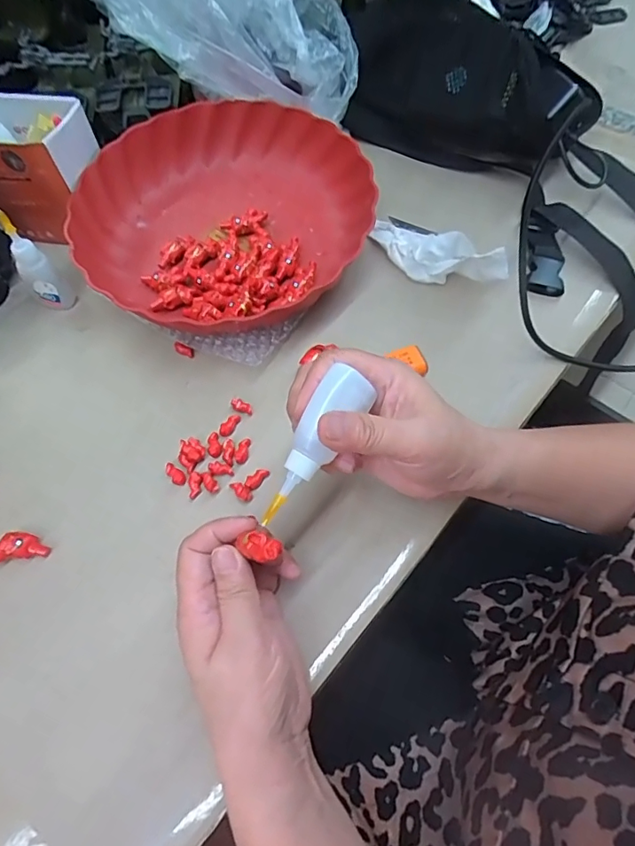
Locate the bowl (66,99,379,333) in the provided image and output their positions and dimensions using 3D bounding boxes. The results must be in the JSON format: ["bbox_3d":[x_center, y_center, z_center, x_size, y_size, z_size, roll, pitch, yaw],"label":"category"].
[{"bbox_3d":[-0.079,-0.181,0.425,0.230,0.047,0.225,-2,61,4],"label":"bowl"}]

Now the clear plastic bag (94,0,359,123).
[{"bbox_3d":[-0.082,-0.358,0.431,0.231,0.095,0.111,6,62,8],"label":"clear plastic bag"}]

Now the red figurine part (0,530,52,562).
[{"bbox_3d":[-0.198,0.080,0.326,0.036,0.012,0.018,-10,61,-1],"label":"red figurine part"}]

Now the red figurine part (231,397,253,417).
[{"bbox_3d":[-0.056,-0.012,0.369,0.018,0.005,0.011,17,64,14],"label":"red figurine part"}]

